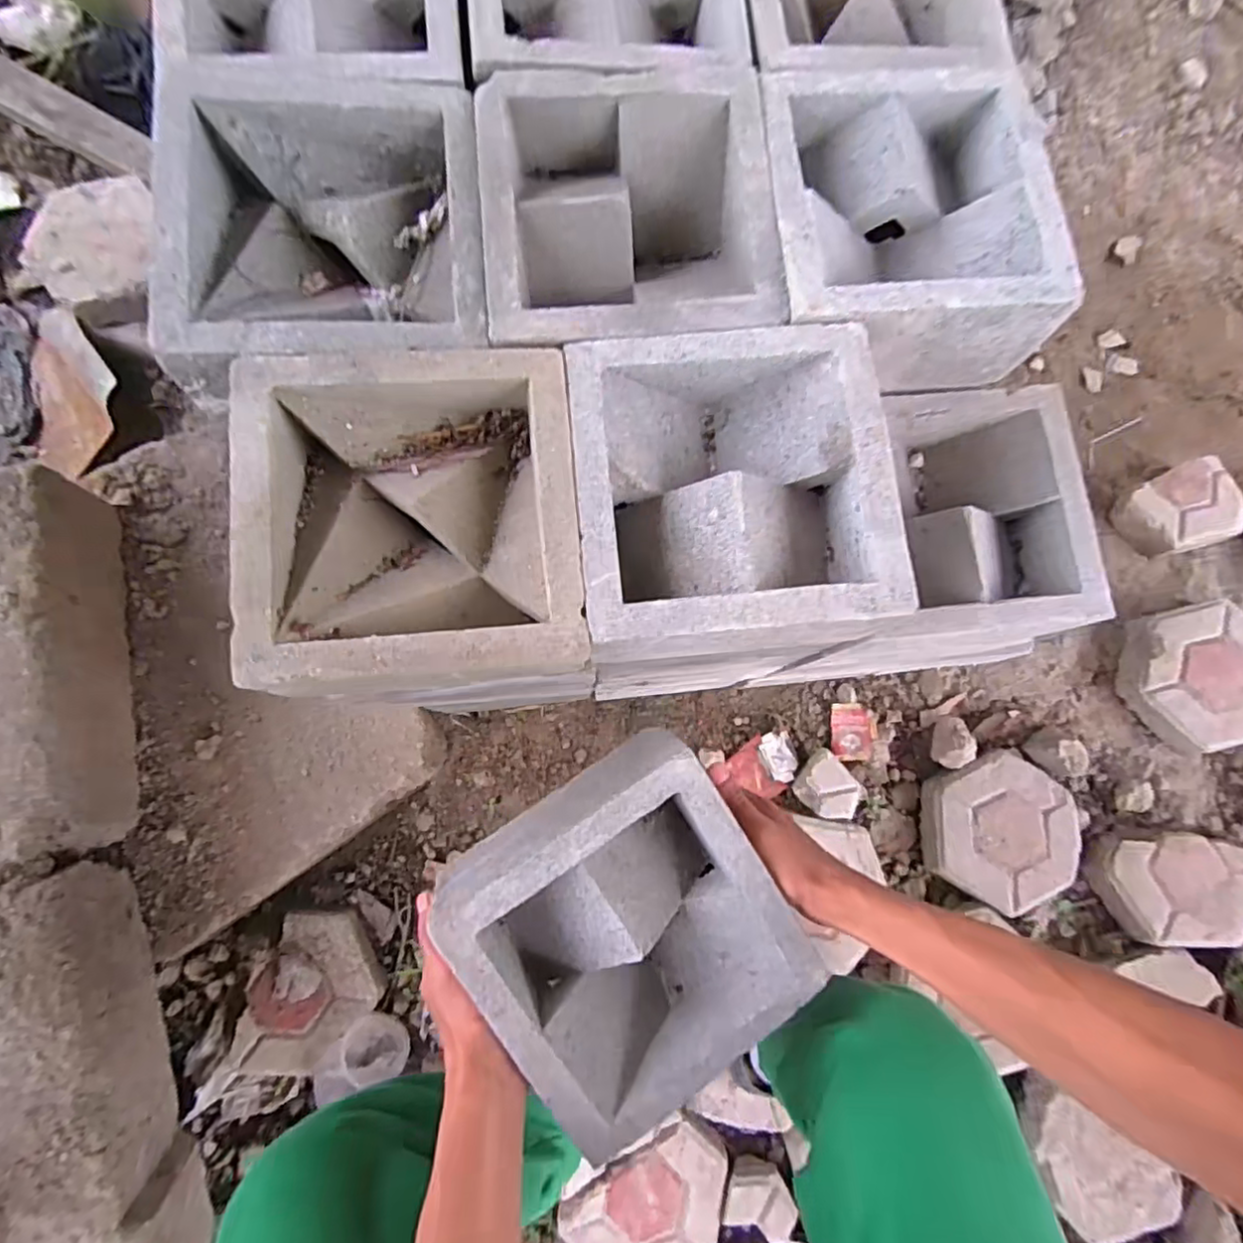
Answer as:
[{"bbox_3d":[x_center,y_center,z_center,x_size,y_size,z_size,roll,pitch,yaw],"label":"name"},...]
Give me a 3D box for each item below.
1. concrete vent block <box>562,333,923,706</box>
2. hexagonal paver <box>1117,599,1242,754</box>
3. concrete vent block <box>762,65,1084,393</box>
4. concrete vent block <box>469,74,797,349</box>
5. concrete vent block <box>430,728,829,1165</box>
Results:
[{"bbox_3d":[0.071,-0.077,0.438,0.197,0.071,0.212,-5,81,-2],"label":"concrete vent block"},{"bbox_3d":[0.851,0.080,0.959,0.214,0.066,0.206,-12,81,-3],"label":"hexagonal paver"},{"bbox_3d":[0.202,-0.295,0.488,0.195,0.089,0.207,-4,81,-2],"label":"concrete vent block"},{"bbox_3d":[0.005,-0.280,0.472,0.195,0.081,0.195,-6,81,-2],"label":"concrete vent block"},{"bbox_3d":[0.009,0.210,0.450,0.189,0.088,0.206,-33,84,-5],"label":"concrete vent block"}]

